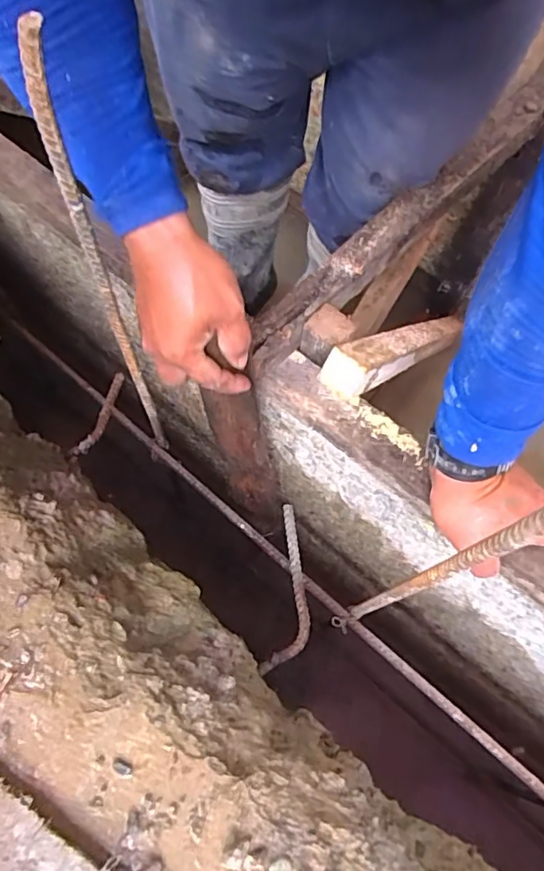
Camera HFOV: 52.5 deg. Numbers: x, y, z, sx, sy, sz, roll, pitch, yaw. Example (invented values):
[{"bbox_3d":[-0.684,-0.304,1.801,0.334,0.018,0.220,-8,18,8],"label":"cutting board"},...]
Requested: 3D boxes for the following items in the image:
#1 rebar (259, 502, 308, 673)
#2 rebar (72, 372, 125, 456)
[{"bbox_3d":[0.020,0.149,0.545,0.039,0.013,0.162,8,64,3],"label":"rebar"},{"bbox_3d":[-0.193,-0.025,0.633,0.019,0.011,0.116,16,65,6],"label":"rebar"}]

